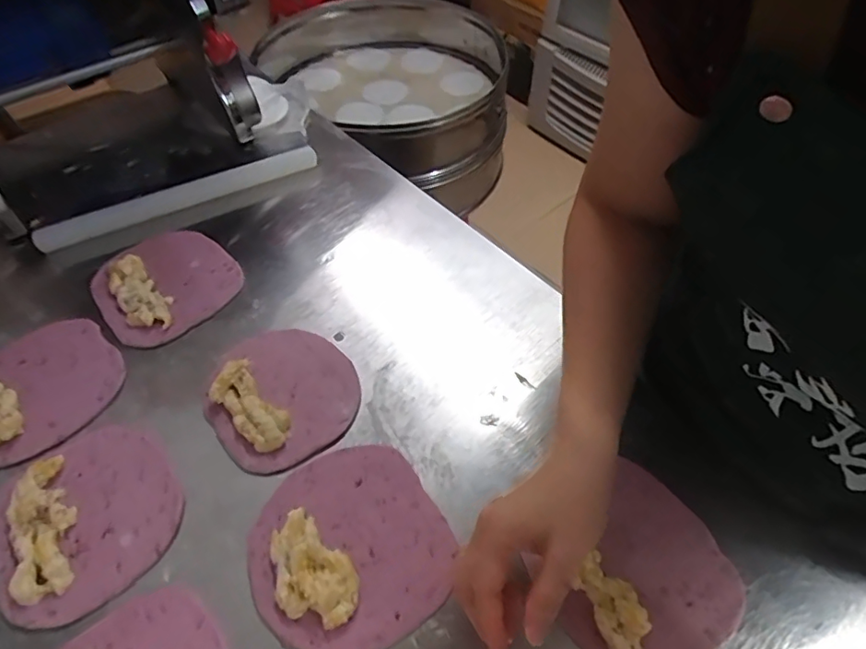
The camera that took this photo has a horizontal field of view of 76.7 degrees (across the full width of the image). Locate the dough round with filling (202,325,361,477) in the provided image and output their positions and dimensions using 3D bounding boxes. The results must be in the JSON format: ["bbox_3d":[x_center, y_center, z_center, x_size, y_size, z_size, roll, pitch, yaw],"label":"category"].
[{"bbox_3d":[-0.139,0.055,0.493,0.126,0.023,0.136,1,52,-1],"label":"dough round with filling"}]

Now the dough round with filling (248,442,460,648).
[{"bbox_3d":[-0.065,0.164,0.414,0.142,0.021,0.147,1,52,-1],"label":"dough round with filling"}]

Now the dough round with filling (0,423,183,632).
[{"bbox_3d":[-0.273,0.145,0.427,0.130,0.019,0.141,1,52,-1],"label":"dough round with filling"}]

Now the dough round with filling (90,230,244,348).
[{"bbox_3d":[-0.282,-0.048,0.576,0.132,0.023,0.134,1,52,-1],"label":"dough round with filling"}]

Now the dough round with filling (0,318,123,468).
[{"bbox_3d":[-0.365,0.051,0.497,0.129,0.022,0.138,1,52,-1],"label":"dough round with filling"}]

